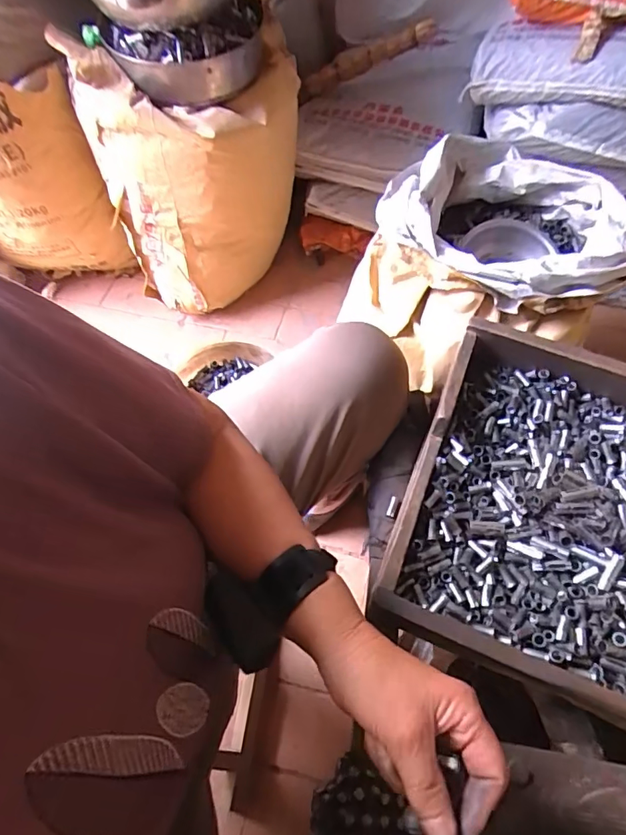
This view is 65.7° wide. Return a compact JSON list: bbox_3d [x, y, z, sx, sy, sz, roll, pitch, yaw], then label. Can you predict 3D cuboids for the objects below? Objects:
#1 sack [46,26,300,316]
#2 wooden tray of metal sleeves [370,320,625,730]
[{"bbox_3d":[-0.191,-0.418,0.918,0.352,0.481,0.153,-11,60,-5],"label":"sack"},{"bbox_3d":[0.328,0.114,0.500,0.444,0.086,0.356,21,62,13],"label":"wooden tray of metal sleeves"}]

